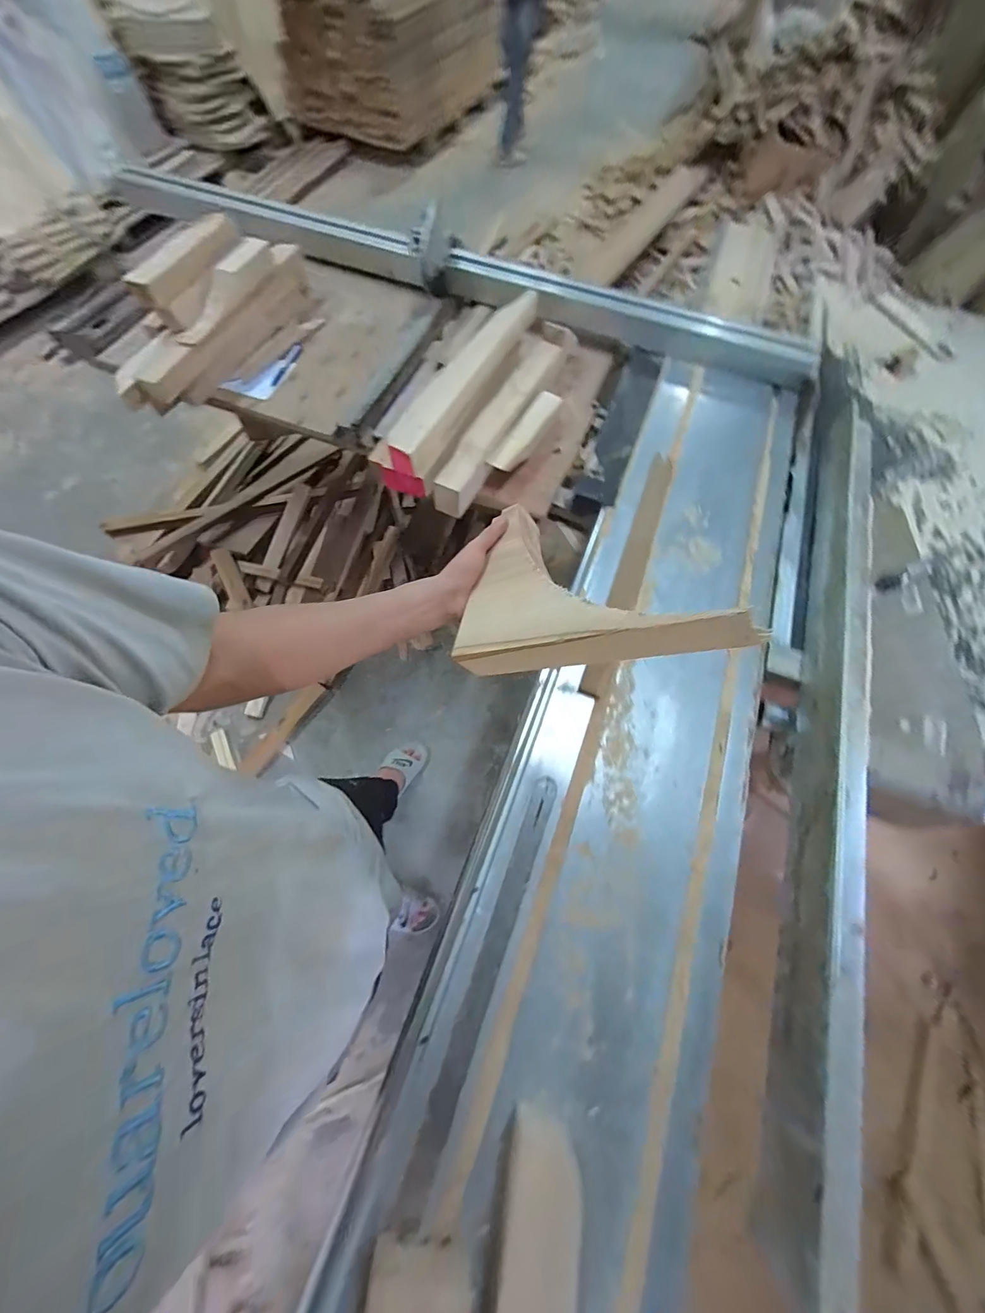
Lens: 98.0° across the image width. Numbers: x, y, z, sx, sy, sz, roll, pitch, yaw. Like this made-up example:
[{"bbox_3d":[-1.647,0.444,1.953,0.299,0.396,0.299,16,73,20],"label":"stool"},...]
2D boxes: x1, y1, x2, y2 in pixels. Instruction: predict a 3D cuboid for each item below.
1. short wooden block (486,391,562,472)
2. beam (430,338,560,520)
[{"bbox_3d":[0.068,-0.440,0.841,0.052,0.031,0.227,29,67,11],"label":"short wooden block"},{"bbox_3d":[0.020,-0.472,0.864,0.078,0.076,0.490,22,66,8],"label":"beam"}]

